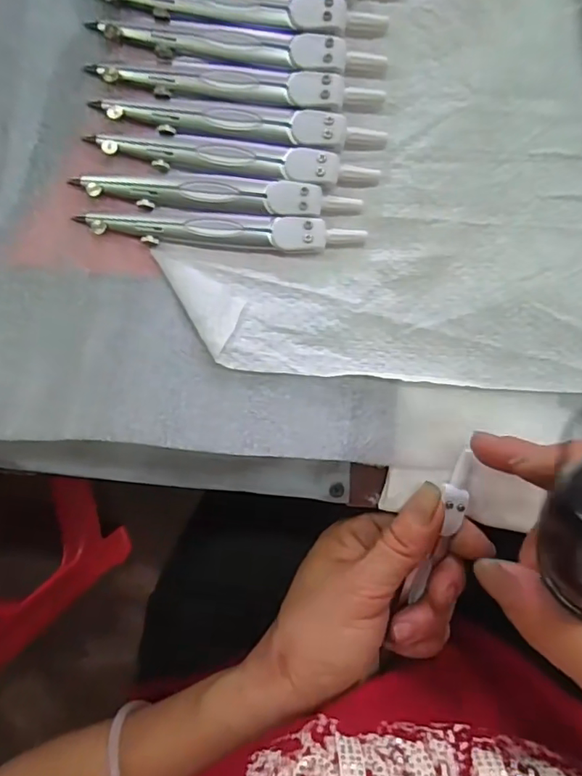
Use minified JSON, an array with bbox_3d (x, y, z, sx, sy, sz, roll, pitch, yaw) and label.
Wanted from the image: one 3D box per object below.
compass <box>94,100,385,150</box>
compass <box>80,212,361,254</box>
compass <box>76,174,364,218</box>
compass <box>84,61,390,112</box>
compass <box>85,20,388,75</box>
[{"bbox_3d":[-0.021,-0.117,0.233,0.125,0.007,0.015,6,97,-1],"label":"compass"},{"bbox_3d":[-0.030,-0.071,0.238,0.125,0.006,0.015,2,97,-1],"label":"compass"},{"bbox_3d":[-0.032,-0.087,0.236,0.124,0.006,0.015,4,97,-1],"label":"compass"},{"bbox_3d":[-0.023,-0.133,0.231,0.126,0.006,0.015,5,97,-1],"label":"compass"},{"bbox_3d":[-0.022,-0.149,0.230,0.125,0.007,0.016,7,97,-1],"label":"compass"}]

